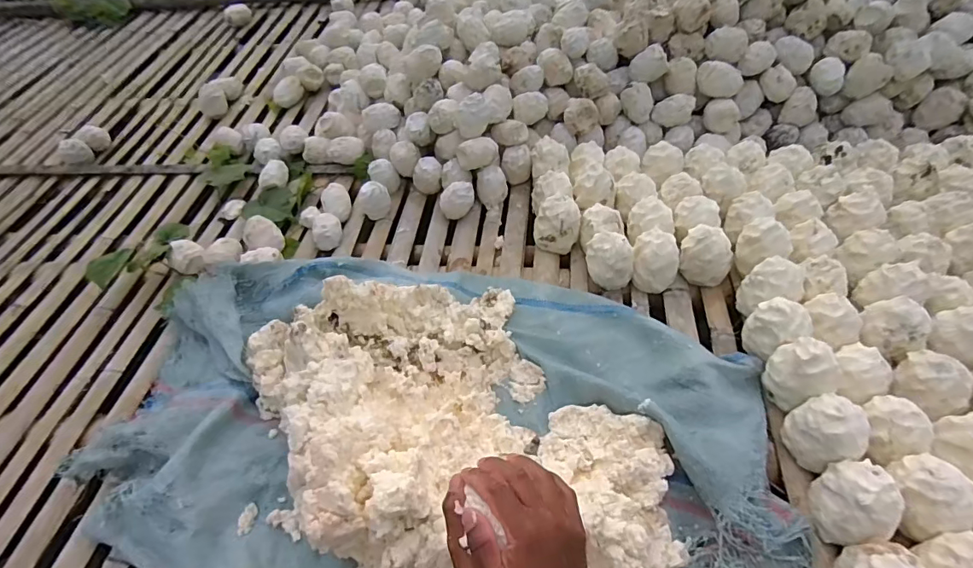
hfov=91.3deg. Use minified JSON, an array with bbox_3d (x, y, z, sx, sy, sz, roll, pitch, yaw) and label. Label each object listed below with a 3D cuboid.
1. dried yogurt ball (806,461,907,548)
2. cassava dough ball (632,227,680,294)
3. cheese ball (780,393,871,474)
[{"bbox_3d":[0.453,0.269,0.588,0.076,0.082,0.087,-13,53,-4],"label":"dried yogurt ball"},{"bbox_3d":[0.305,-0.041,0.866,0.081,0.097,0.081,-3,53,4],"label":"cassava dough ball"},{"bbox_3d":[0.458,0.194,0.637,0.078,0.091,0.084,-3,53,4],"label":"cheese ball"}]

